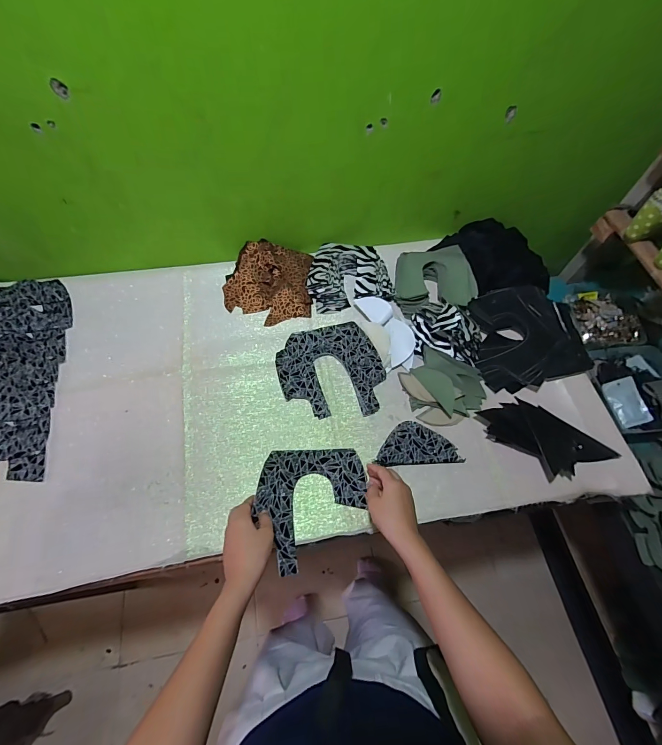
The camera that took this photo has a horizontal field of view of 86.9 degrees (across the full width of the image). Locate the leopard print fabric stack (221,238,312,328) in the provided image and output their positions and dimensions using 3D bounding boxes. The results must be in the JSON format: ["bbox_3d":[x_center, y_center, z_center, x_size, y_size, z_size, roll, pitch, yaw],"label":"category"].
[{"bbox_3d":[-0.132,-0.194,0.745,0.179,0.045,0.182,0,62,-4],"label":"leopard print fabric stack"}]

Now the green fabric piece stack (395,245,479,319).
[{"bbox_3d":[0.220,-0.197,0.754,0.166,0.052,0.157,1,62,-4],"label":"green fabric piece stack"}]

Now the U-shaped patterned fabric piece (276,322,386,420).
[{"bbox_3d":[0.001,-0.003,0.665,0.191,0.018,0.191,-13,64,-11],"label":"U-shaped patterned fabric piece"}]

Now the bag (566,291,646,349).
[{"bbox_3d":[0.662,-0.133,0.851,0.147,0.035,0.152,-3,62,-6],"label":"bag"}]

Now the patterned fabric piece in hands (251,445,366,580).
[{"bbox_3d":[-0.029,0.210,0.554,0.171,0.017,0.180,1,59,-6],"label":"patterned fabric piece in hands"}]

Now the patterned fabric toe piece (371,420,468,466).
[{"bbox_3d":[0.150,0.121,0.609,0.141,0.010,0.075,-1,62,-5],"label":"patterned fabric toe piece"}]

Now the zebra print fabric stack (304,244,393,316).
[{"bbox_3d":[0.039,-0.216,0.754,0.183,0.050,0.157,-4,63,-7],"label":"zebra print fabric stack"}]

